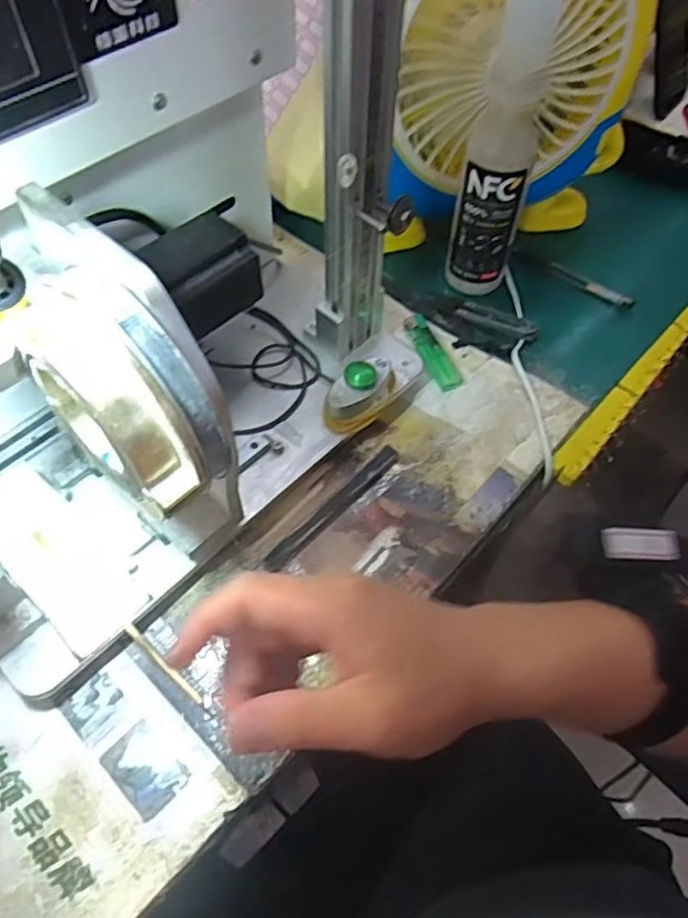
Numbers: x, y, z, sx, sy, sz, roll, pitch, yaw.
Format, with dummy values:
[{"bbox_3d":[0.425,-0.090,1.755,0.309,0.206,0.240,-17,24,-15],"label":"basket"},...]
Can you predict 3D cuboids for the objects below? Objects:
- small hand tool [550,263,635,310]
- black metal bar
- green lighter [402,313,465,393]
[{"bbox_3d":[0.212,-0.152,0.546,0.011,0.009,0.088,-28,48,-17],"label":"small hand tool"},{"bbox_3d":[-0.005,0.031,0.435,0.014,0.010,0.125,38,65,20],"label":"black metal bar"},{"bbox_3d":[0.072,-0.087,0.513,0.022,0.011,0.078,-16,61,-10],"label":"green lighter"}]

